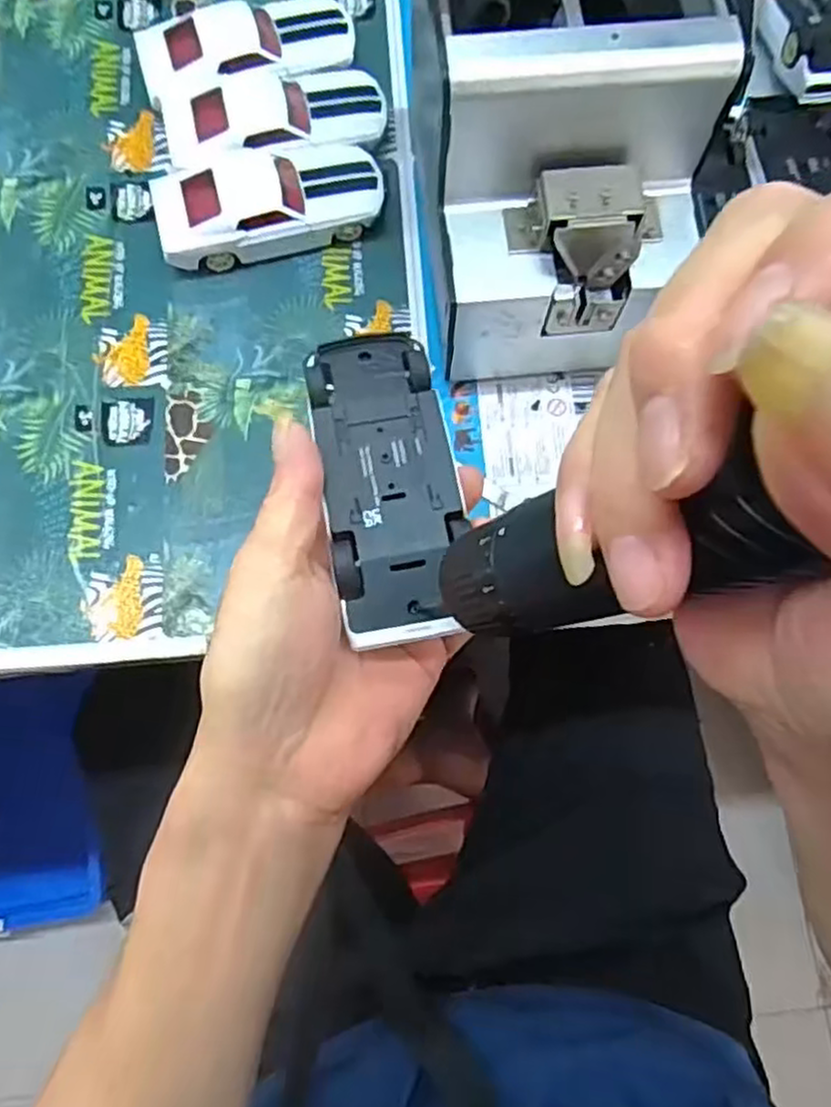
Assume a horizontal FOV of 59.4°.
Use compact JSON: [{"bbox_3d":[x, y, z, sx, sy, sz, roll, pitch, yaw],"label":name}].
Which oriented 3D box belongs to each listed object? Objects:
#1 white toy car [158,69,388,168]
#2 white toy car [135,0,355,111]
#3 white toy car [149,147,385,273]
[{"bbox_3d":[-0.082,-0.257,0.438,0.127,0.034,0.060,-10,78,-3],"label":"white toy car"},{"bbox_3d":[-0.102,-0.308,0.448,0.130,0.036,0.061,-19,77,-5],"label":"white toy car"},{"bbox_3d":[-0.083,-0.201,0.423,0.131,0.035,0.058,-13,76,-4],"label":"white toy car"}]

